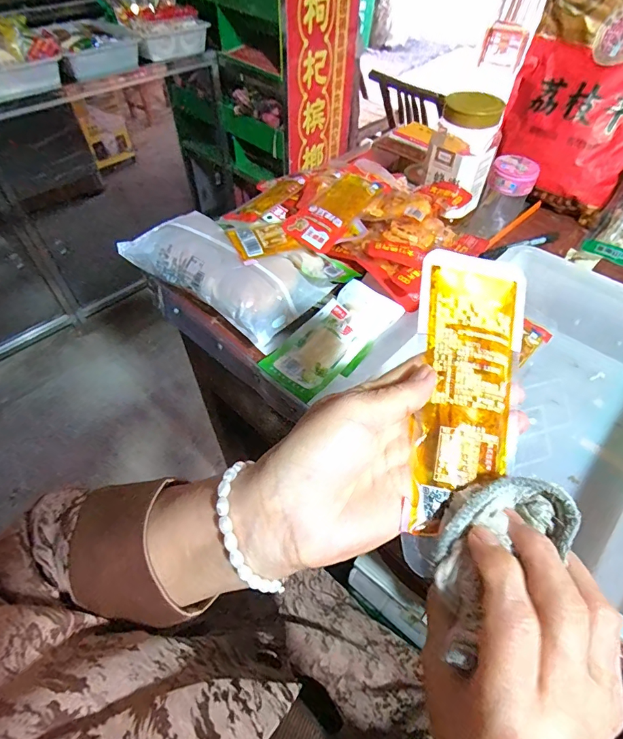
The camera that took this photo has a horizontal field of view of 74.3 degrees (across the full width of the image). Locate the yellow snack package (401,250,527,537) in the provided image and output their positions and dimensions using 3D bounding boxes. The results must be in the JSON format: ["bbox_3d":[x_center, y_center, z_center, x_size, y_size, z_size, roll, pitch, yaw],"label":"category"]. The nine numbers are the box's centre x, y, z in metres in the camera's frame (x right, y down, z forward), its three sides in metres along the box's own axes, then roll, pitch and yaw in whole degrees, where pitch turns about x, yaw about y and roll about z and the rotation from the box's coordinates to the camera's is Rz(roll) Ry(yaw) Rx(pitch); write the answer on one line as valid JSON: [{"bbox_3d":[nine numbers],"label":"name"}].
[{"bbox_3d":[0.090,0.008,0.227,0.061,0.010,0.154,8,75,-5],"label":"yellow snack package"}]

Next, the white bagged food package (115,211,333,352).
[{"bbox_3d":[-0.105,-0.122,0.491,0.237,0.061,0.117,33,58,20],"label":"white bagged food package"}]

